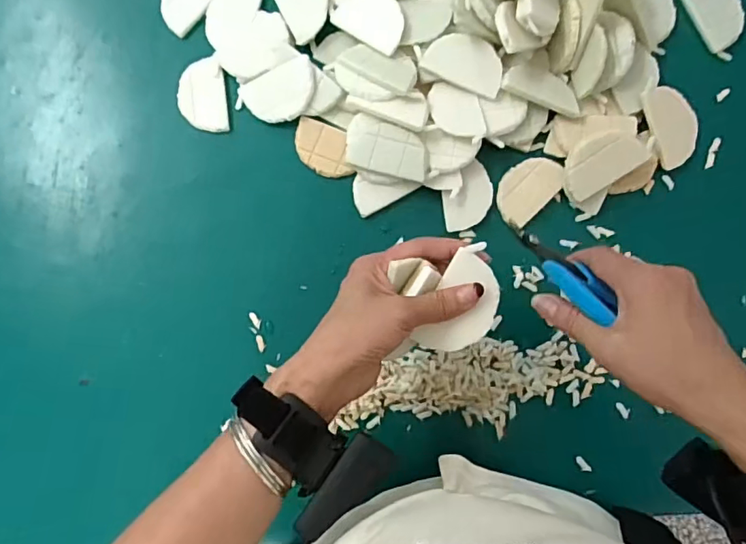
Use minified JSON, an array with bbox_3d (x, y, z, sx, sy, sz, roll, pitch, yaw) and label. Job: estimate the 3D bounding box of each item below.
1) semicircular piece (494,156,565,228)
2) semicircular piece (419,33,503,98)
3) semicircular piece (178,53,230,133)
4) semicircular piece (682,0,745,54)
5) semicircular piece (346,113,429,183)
[{"bbox_3d":[0.134,-0.073,0.459,0.063,0.006,0.043,-44,85,-2],"label":"semicircular piece"},{"bbox_3d":[0.080,-0.181,0.450,0.069,0.008,0.039,25,86,4],"label":"semicircular piece"},{"bbox_3d":[-0.154,-0.159,0.478,0.042,0.004,0.068,-7,85,1],"label":"semicircular piece"},{"bbox_3d":[0.306,-0.234,0.472,0.038,0.004,0.070,-26,82,17],"label":"semicircular piece"},{"bbox_3d":[0.012,-0.105,0.450,0.075,0.013,0.043,18,86,3],"label":"semicircular piece"}]

